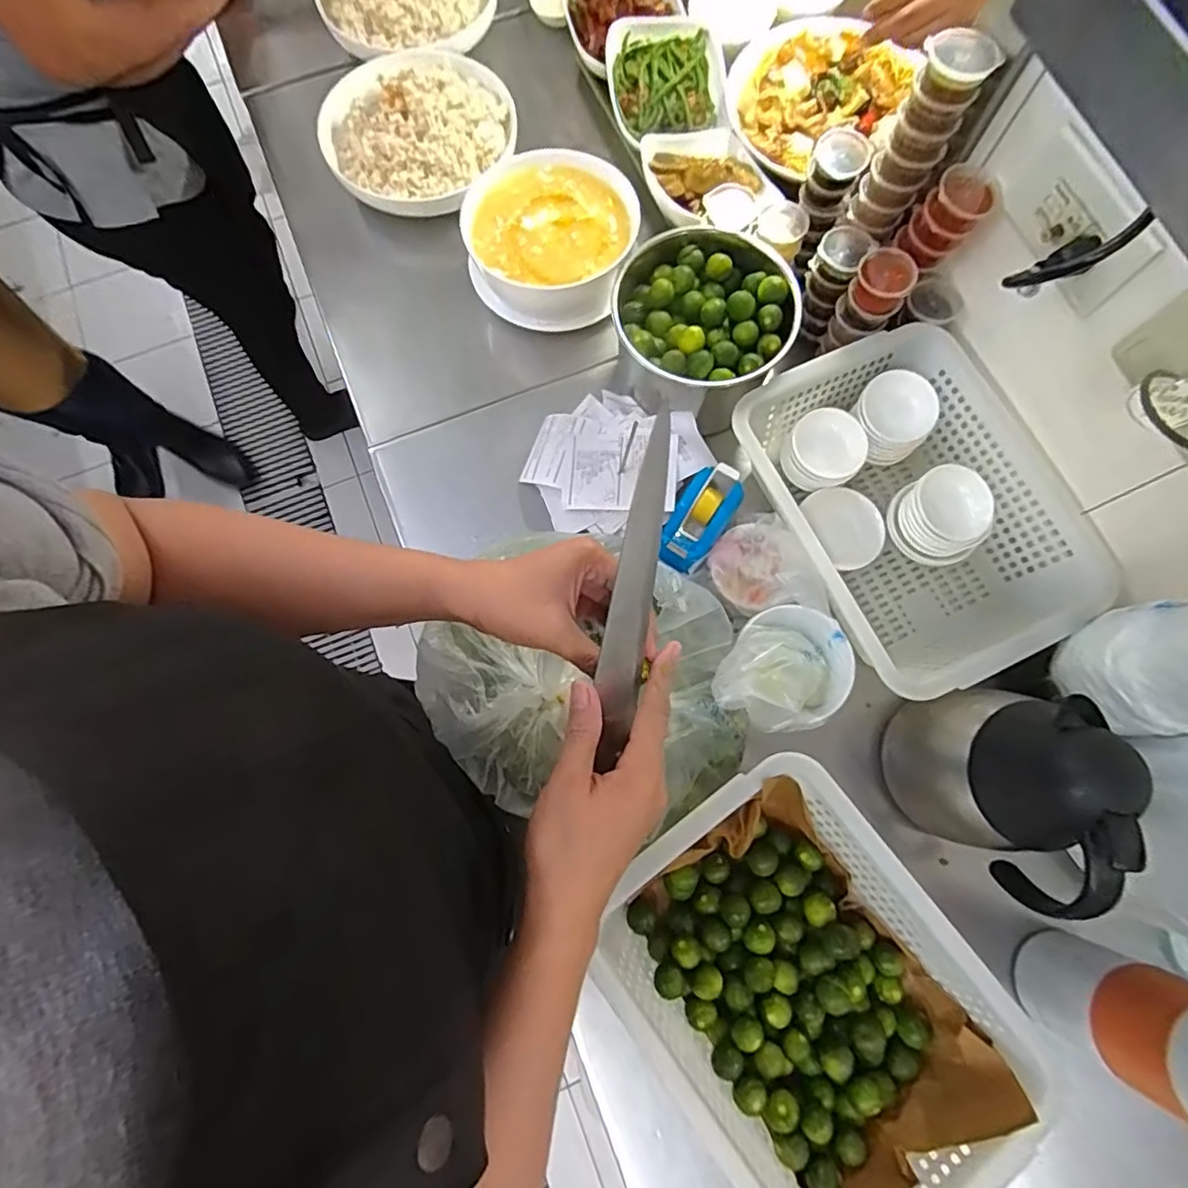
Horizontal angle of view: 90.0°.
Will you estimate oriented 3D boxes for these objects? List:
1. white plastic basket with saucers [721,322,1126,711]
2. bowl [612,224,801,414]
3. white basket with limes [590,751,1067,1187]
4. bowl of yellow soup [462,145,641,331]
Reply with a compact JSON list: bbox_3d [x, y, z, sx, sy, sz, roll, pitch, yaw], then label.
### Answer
[{"bbox_3d":[0.304,-0.081,0.579,0.236,0.094,0.313,-26,77,-6],"label":"white plastic basket with saucers"},{"bbox_3d":[0.107,-0.265,0.605,0.167,0.093,0.173,0,76,0],"label":"bowl"},{"bbox_3d":[0.163,0.310,0.470,0.229,0.082,0.307,-36,78,-8],"label":"white basket with limes"},{"bbox_3d":[-0.047,-0.393,0.661,0.178,0.070,0.188,0,76,0],"label":"bowl of yellow soup"}]

